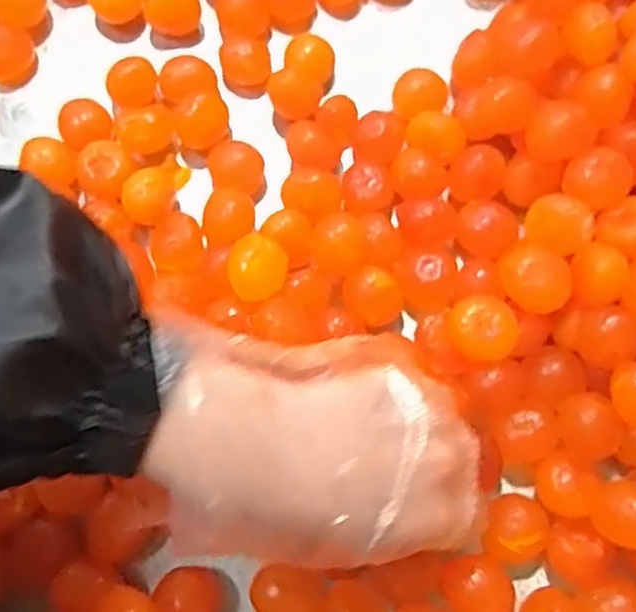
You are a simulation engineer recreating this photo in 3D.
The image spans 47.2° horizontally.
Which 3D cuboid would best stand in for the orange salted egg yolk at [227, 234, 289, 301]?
[{"bbox_3d":[-0.029,-0.018,0.357,0.028,0.021,0.030,-1,73,2],"label":"orange salted egg yolk"}]

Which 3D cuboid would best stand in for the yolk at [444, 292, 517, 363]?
[{"bbox_3d":[0.078,0.012,0.349,0.029,0.022,0.031,-1,73,2],"label":"yolk"}]

